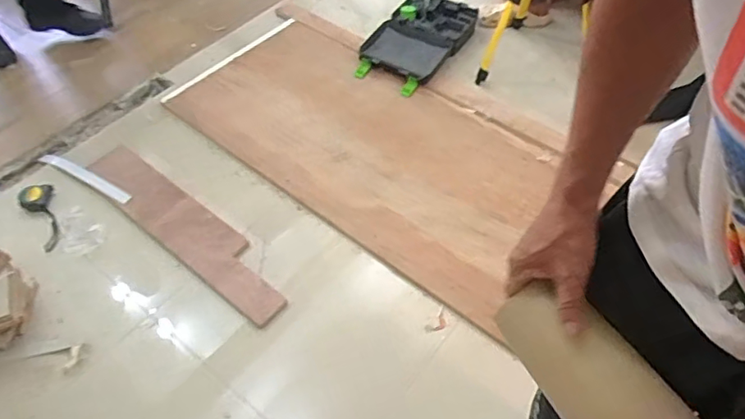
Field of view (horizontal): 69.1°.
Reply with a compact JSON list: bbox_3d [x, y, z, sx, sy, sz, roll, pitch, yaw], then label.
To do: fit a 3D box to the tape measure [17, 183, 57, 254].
[{"bbox_3d":[-0.864,0.011,1.428,0.080,0.031,0.213,-32,58,-22],"label":"tape measure"}]

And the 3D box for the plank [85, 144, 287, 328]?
[{"bbox_3d":[-0.500,0.040,1.434,0.725,0.017,0.154,33,59,23],"label":"plank"}]

